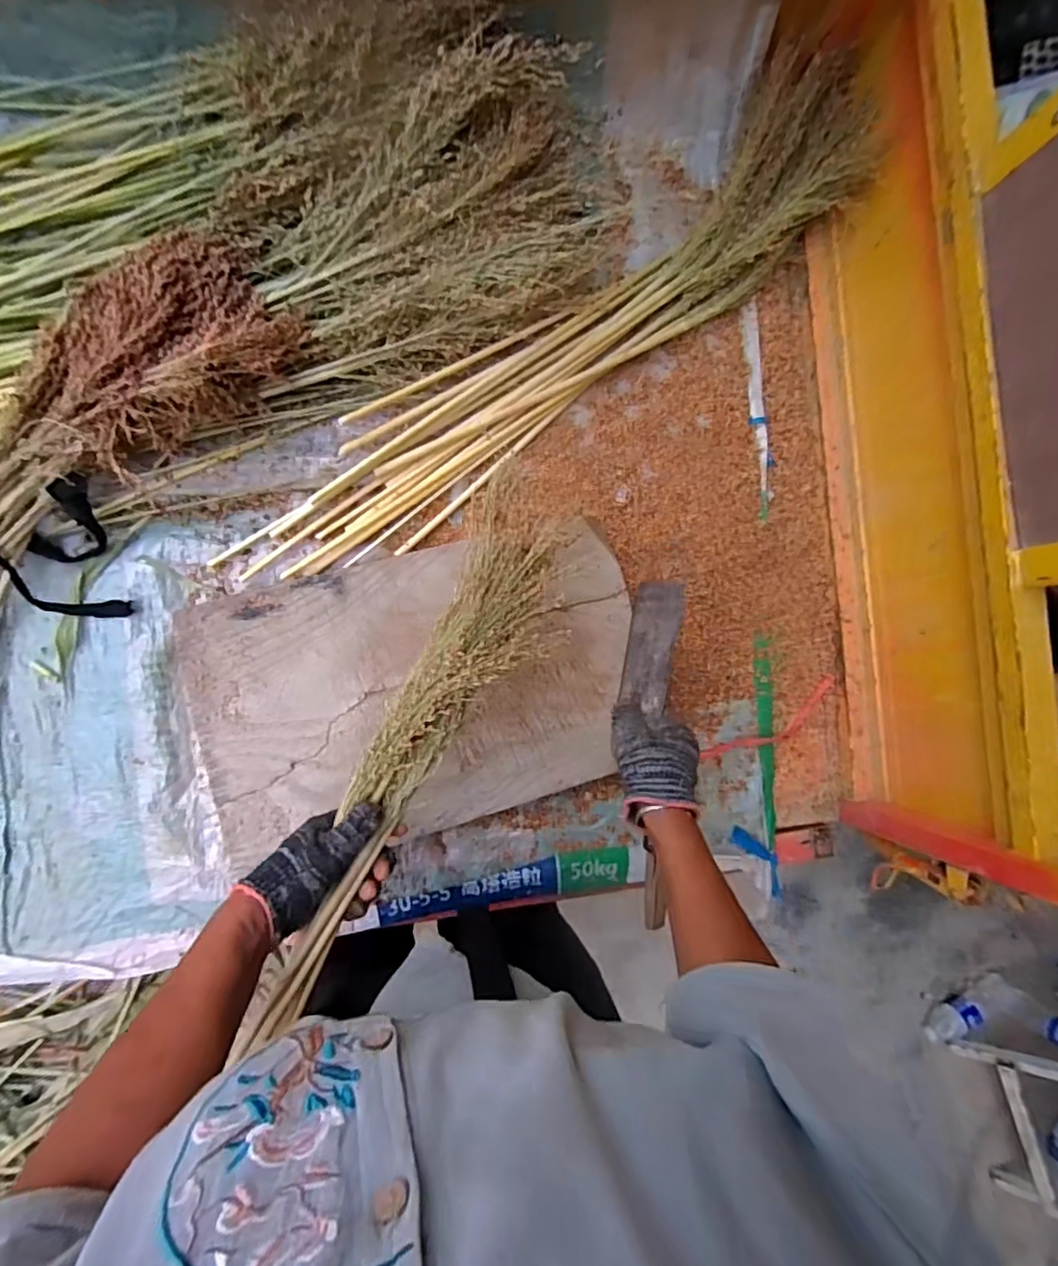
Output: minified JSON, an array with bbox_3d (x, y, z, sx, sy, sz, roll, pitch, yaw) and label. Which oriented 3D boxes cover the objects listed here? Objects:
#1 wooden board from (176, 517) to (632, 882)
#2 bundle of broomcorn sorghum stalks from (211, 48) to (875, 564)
[{"bbox_3d":[-0.109,0.060,0.672,0.473,0.022,0.295,-13,89,-10],"label":"wooden board"},{"bbox_3d":[0.036,-0.338,0.717,0.907,0.083,0.165,-40,94,-9],"label":"bundle of broomcorn sorghum stalks"}]

